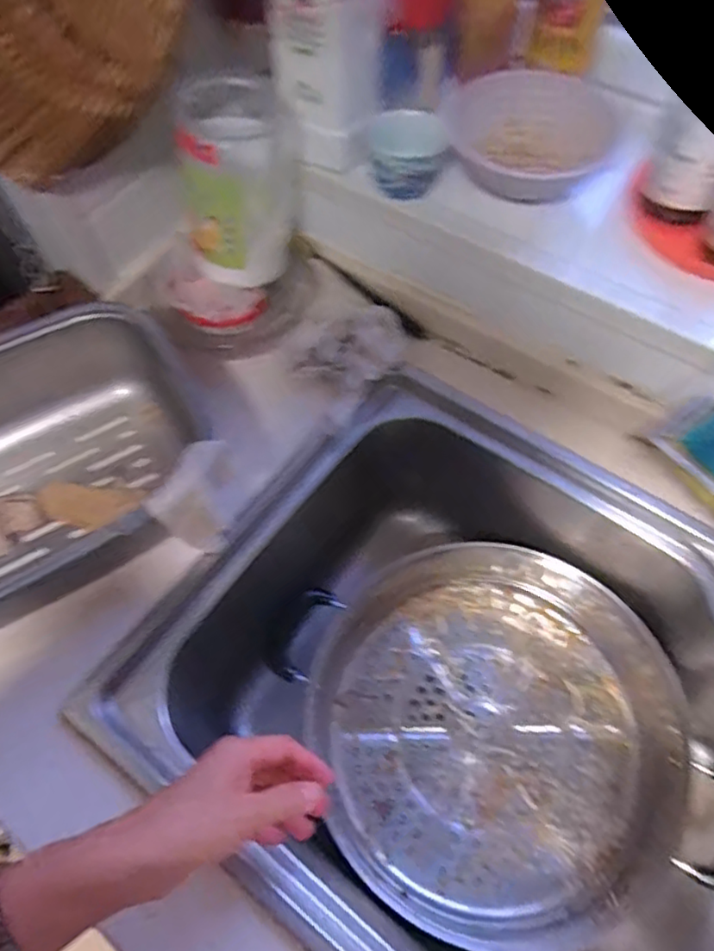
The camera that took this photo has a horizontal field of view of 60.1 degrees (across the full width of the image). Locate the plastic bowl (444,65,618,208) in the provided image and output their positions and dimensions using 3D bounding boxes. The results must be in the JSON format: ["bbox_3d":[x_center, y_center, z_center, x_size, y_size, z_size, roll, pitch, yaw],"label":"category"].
[{"bbox_3d":[0.165,-0.324,0.590,0.156,0.064,0.119,12,62,8],"label":"plastic bowl"}]

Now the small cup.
[{"bbox_3d":[0.047,-0.307,0.585,0.075,0.048,0.078,-1,61,2],"label":"small cup"}]

